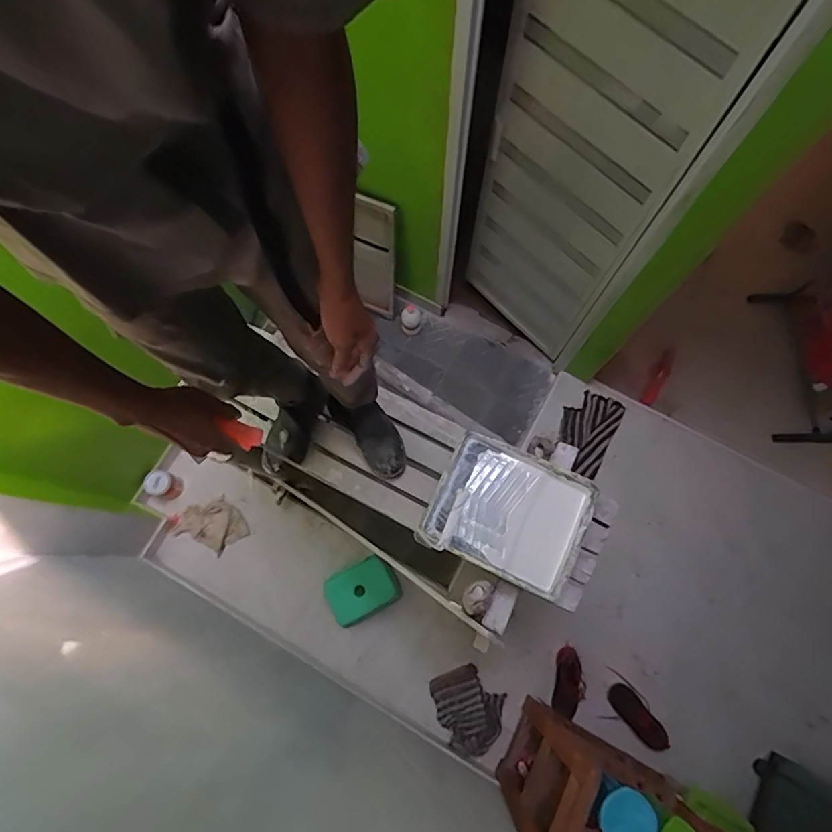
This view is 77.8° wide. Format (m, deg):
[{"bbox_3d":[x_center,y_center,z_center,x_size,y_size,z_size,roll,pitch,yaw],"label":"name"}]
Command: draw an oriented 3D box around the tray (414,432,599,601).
[{"bbox_3d":[0.214,0.229,1.226,0.343,0.089,0.284,25,77,6],"label":"tray"}]

